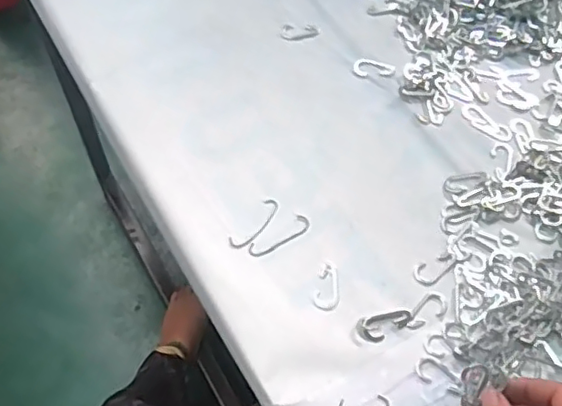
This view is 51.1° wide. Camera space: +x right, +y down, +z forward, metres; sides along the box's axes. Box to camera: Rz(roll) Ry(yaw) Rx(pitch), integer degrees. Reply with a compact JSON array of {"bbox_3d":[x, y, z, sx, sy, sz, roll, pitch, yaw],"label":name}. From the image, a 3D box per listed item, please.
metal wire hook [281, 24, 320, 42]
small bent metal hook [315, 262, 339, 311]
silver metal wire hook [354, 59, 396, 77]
[{"bbox_3d":[0.019,-0.164,0.566,0.036,0.004,0.023,-1,62,-5],"label":"metal wire hook"},{"bbox_3d":[0.036,0.062,0.439,0.017,0.004,0.038,9,61,1],"label":"small bent metal hook"},{"bbox_3d":[0.086,-0.124,0.541,0.036,0.004,0.021,9,61,1],"label":"silver metal wire hook"}]

